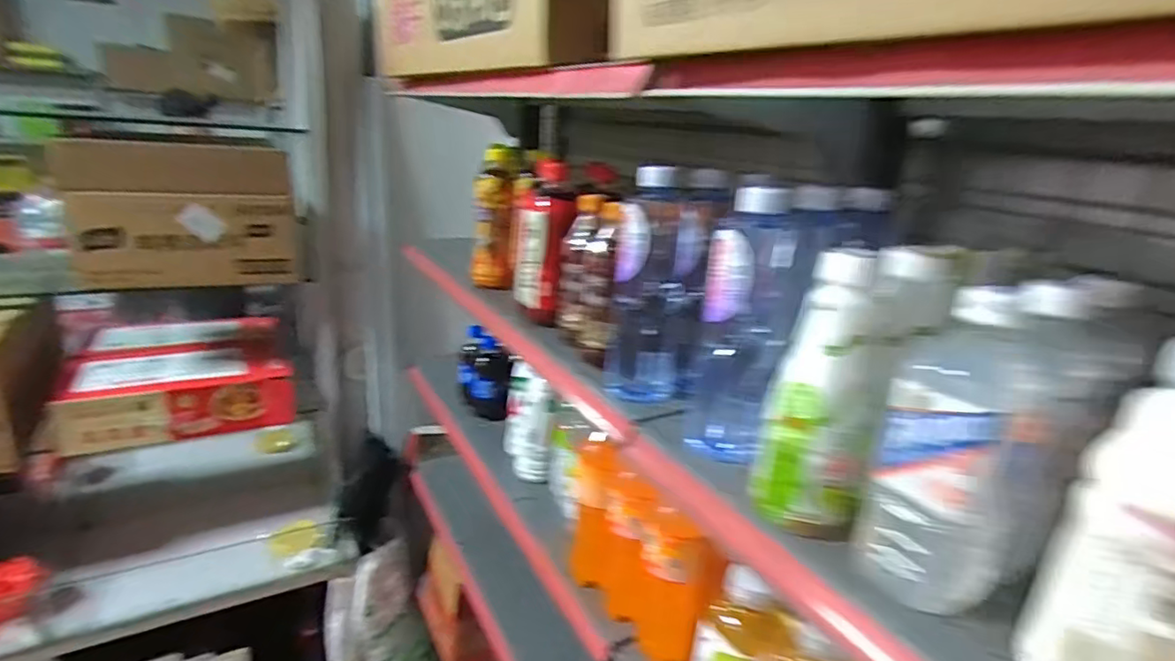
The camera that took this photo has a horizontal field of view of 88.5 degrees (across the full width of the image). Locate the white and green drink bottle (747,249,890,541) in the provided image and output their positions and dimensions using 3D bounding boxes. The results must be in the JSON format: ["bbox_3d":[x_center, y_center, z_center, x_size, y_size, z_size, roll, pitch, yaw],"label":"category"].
[{"bbox_3d":[0.166,0.044,0.421,0.073,0.182,0.072,12,20,22],"label":"white and green drink bottle"}]

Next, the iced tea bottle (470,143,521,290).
[{"bbox_3d":[-0.150,-0.185,0.989,0.067,0.219,0.067,2,18,-5],"label":"iced tea bottle"}]

